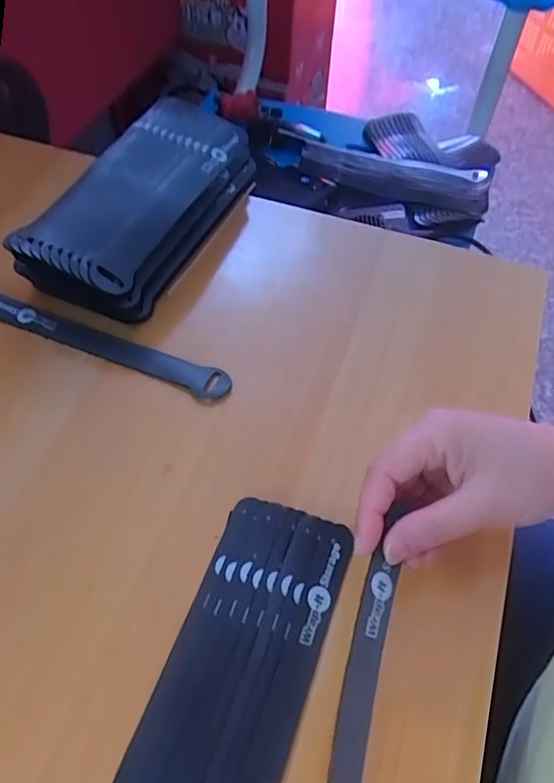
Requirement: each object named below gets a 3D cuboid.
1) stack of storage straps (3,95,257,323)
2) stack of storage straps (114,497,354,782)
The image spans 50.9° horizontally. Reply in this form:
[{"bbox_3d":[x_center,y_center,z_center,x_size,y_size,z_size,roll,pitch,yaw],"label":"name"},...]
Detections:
[{"bbox_3d":[-0.102,-0.151,0.472,0.109,0.054,0.236,19,58,10],"label":"stack of storage straps"},{"bbox_3d":[-0.023,0.150,0.288,0.074,0.013,0.199,20,59,10],"label":"stack of storage straps"}]

